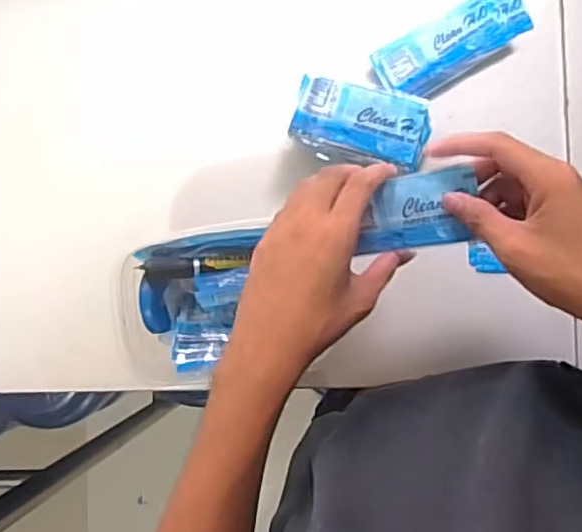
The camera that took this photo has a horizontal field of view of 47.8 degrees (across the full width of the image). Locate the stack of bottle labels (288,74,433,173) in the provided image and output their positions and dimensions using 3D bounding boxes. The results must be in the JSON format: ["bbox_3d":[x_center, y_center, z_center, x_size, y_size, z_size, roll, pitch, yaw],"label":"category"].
[{"bbox_3d":[0.057,-0.110,0.529,0.104,0.039,0.058,13,93,9],"label":"stack of bottle labels"}]

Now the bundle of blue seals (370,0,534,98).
[{"bbox_3d":[0.129,-0.177,0.526,0.122,0.012,0.048,-29,86,8],"label":"bundle of blue seals"}]

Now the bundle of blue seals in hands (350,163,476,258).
[{"bbox_3d":[0.082,-0.036,0.438,0.078,0.005,0.049,-6,100,27],"label":"bundle of blue seals in hands"}]

